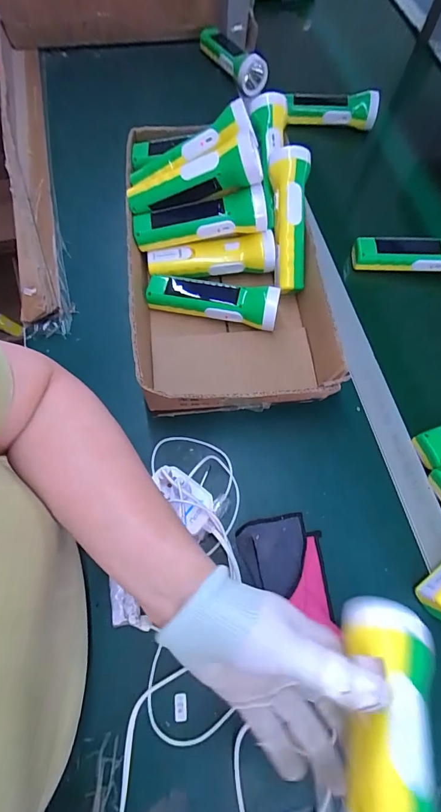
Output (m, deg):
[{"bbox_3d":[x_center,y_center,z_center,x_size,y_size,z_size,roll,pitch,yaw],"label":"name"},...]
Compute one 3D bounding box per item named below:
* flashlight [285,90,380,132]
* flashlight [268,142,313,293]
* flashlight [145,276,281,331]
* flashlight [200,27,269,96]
[{"bbox_3d":[0.195,-0.522,0.664,0.160,0.046,0.048,-1,68,-3],"label":"flashlight"},{"bbox_3d":[0.090,-0.235,0.479,0.050,0.058,0.179,-1,93,0],"label":"flashlight"},{"bbox_3d":[-0.011,-0.136,0.479,0.167,0.042,0.047,13,68,3],"label":"flashlight"},{"bbox_3d":[0.021,-0.638,0.685,0.051,0.052,0.161,-34,71,-12],"label":"flashlight"}]

